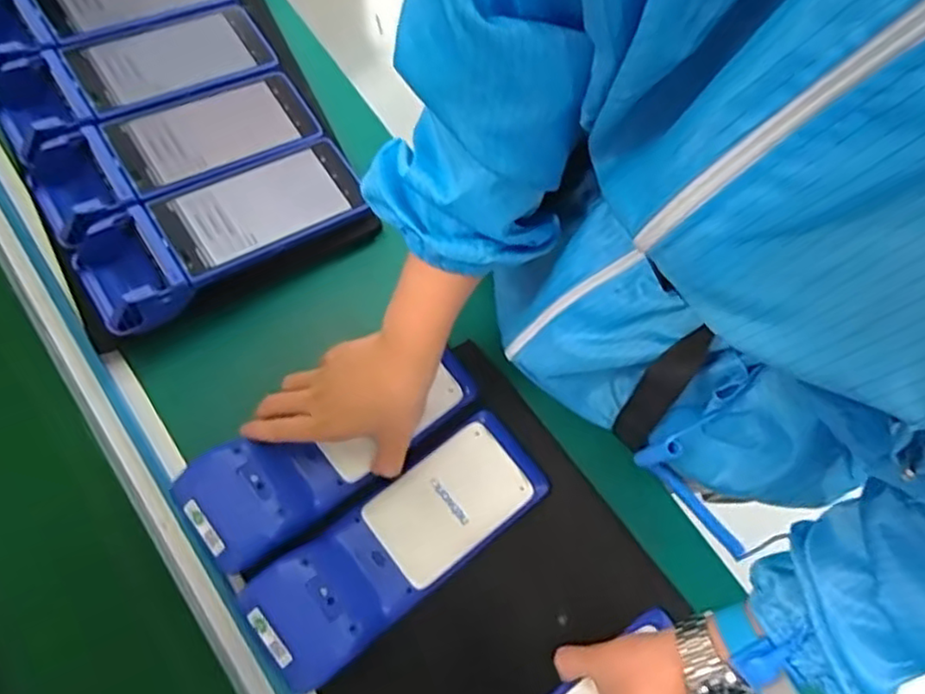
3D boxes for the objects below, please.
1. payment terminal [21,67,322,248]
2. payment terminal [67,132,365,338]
[{"bbox_3d":[-0.236,-0.165,0.567,0.229,0.048,0.087,-30,73,-12],"label":"payment terminal"},{"bbox_3d":[-0.188,-0.097,0.544,0.229,0.043,0.085,-33,74,-13],"label":"payment terminal"}]

